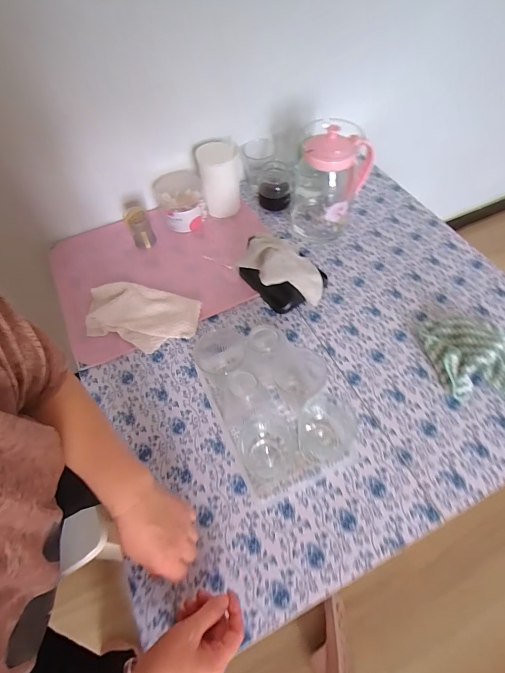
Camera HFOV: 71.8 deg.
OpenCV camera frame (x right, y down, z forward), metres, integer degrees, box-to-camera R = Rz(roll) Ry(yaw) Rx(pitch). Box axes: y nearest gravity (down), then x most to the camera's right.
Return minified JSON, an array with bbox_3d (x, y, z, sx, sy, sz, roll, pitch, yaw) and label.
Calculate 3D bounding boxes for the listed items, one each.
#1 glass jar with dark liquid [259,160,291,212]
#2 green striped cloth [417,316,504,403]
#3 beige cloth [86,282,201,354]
[{"bbox_3d":[0.048,-0.322,0.744,0.065,0.062,0.076,1,61,4],"label":"glass jar with dark liquid"},{"bbox_3d":[0.352,0.031,0.542,0.144,0.045,0.162,-5,61,0],"label":"green striped cloth"},{"bbox_3d":[-0.199,-0.038,0.613,0.200,0.028,0.115,13,63,10],"label":"beige cloth"}]

